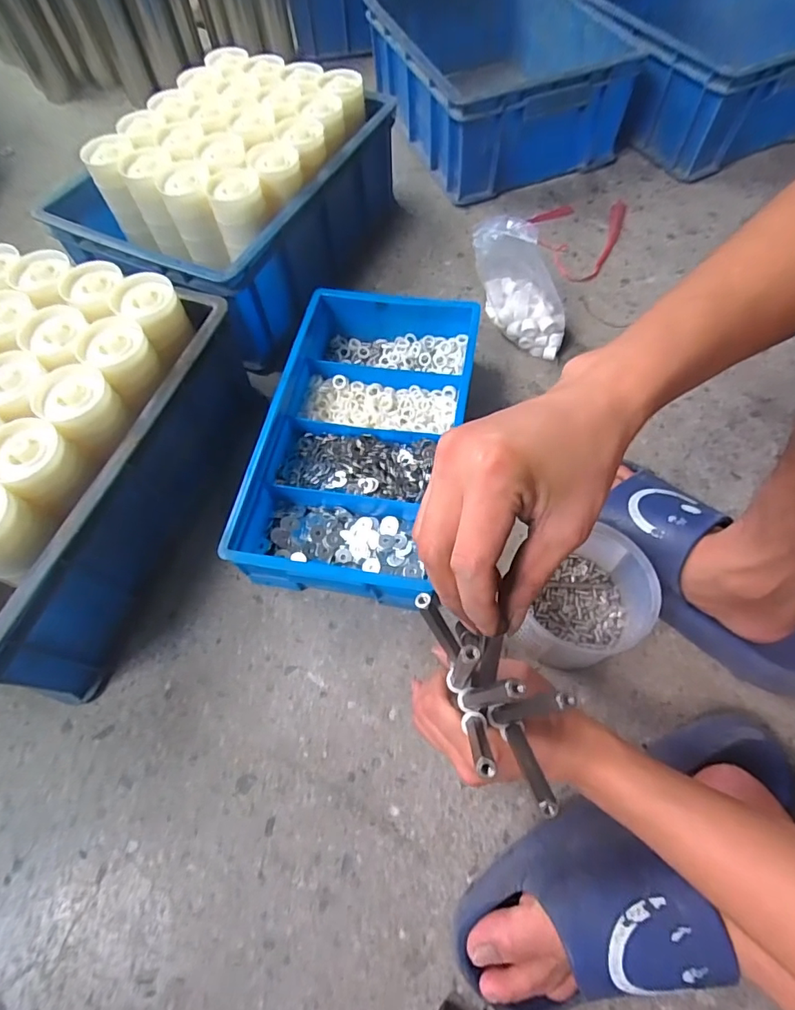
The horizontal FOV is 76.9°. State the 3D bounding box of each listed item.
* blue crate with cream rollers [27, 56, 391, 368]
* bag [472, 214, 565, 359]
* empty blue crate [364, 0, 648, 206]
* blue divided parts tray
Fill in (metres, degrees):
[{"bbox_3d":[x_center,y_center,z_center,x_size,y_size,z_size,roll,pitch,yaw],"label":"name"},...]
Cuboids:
[{"bbox_3d":[-0.208,-0.403,0.672,0.285,0.176,0.382,23,66,14],"label":"blue crate with cream rollers"},{"bbox_3d":[0.147,-0.254,0.581,0.068,0.170,0.114,-34,66,-14],"label":"bag"},{"bbox_3d":[0.164,-0.704,0.822,0.313,0.147,0.401,-20,63,-7],"label":"empty blue crate"},{"bbox_3d":[-0.031,-0.070,0.541,0.207,0.086,0.342,6,63,6],"label":"blue divided parts tray"}]

